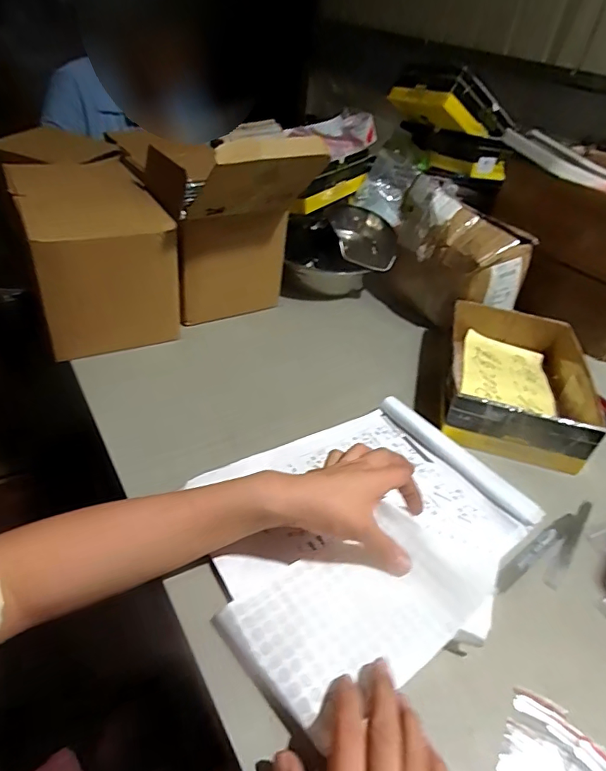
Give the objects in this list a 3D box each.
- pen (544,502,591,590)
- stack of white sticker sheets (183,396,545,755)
[{"bbox_3d":[0.280,0.163,0.502,0.013,0.007,0.139,31,45,27],"label":"pen"},{"bbox_3d":[0.068,0.130,0.468,0.325,0.033,0.253,-14,39,-28],"label":"stack of white sticker sheets"}]

